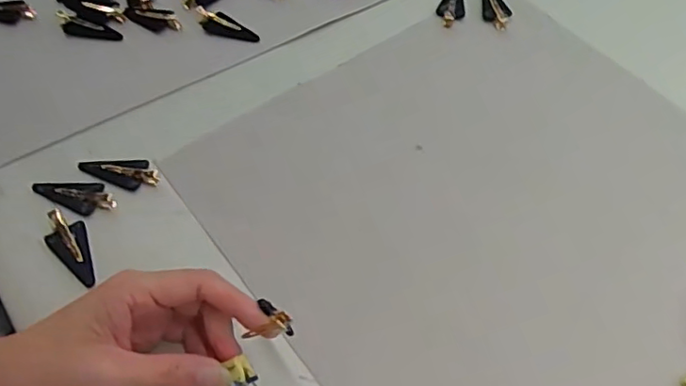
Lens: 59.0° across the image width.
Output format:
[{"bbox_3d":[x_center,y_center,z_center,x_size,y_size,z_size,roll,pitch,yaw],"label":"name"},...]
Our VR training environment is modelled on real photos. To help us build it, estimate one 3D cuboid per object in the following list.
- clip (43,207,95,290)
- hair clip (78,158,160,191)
[{"bbox_3d":[-0.183,0.037,0.410,0.025,0.010,0.058,-29,75,-16],"label":"clip"},{"bbox_3d":[-0.165,-0.015,0.449,0.059,0.011,0.024,11,58,9],"label":"hair clip"}]

